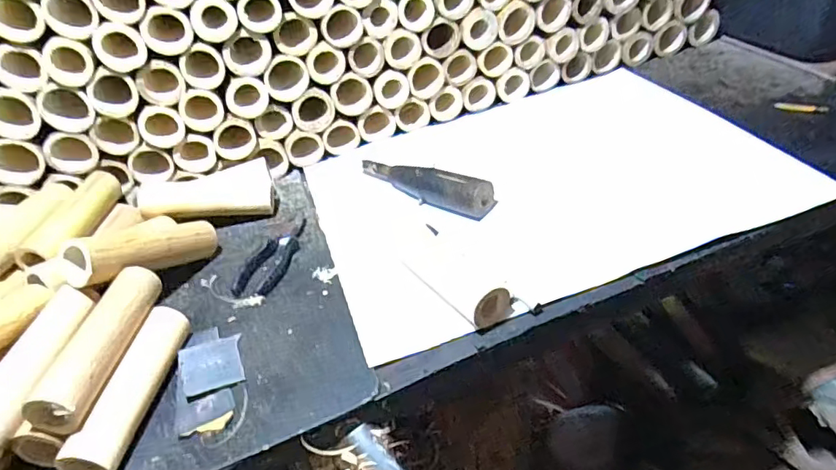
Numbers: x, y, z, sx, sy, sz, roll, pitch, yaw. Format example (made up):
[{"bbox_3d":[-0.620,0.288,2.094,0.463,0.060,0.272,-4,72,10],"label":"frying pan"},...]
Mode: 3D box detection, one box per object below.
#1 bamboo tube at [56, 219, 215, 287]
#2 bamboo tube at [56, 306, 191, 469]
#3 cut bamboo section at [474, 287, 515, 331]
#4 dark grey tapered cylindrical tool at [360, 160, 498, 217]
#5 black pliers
[{"bbox_3d":[-0.326,0.017,0.654,0.042,0.047,0.179,21,20,28],"label":"bamboo tube"},{"bbox_3d":[-0.288,0.151,0.547,0.040,0.044,0.187,-1,42,7],"label":"bamboo tube"},{"bbox_3d":[0.077,0.077,0.555,0.055,0.037,0.015,-31,46,-25],"label":"cut bamboo section"},{"bbox_3d":[0.000,-0.079,0.757,0.226,0.047,0.041,21,49,29],"label":"dark grey tapered cylindrical tool"},{"bbox_3d":[-0.188,0.020,0.704,0.061,0.017,0.146,10,44,19],"label":"black pliers"}]

